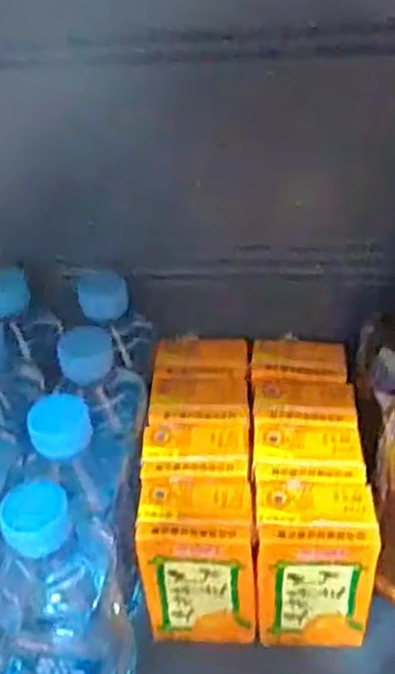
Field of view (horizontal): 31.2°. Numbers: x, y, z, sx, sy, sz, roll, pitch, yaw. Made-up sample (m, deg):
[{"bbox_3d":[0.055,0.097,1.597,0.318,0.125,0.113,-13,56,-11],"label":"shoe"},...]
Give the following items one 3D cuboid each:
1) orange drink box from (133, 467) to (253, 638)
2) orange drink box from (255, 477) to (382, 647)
[{"bbox_3d":[0.002,0.134,0.432,0.065,0.104,0.053,-2,40,4],"label":"orange drink box"},{"bbox_3d":[0.070,0.136,0.425,0.066,0.103,0.048,-1,40,4],"label":"orange drink box"}]

